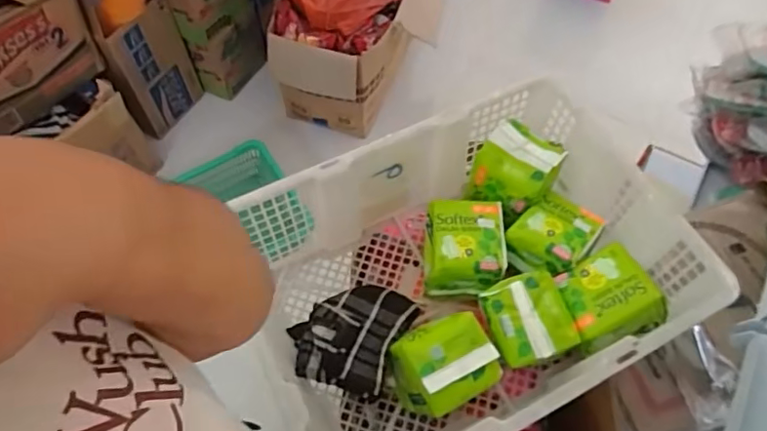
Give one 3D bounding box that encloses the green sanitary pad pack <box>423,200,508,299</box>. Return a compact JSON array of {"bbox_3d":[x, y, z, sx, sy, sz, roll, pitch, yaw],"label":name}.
[{"bbox_3d":[0.103,0.044,0.731,0.095,0.070,0.114,2,61,1],"label":"green sanitary pad pack"}]

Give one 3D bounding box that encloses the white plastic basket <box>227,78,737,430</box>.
[{"bbox_3d":[0.091,0.082,0.679,0.447,0.165,0.345,-23,63,-13],"label":"white plastic basket"}]

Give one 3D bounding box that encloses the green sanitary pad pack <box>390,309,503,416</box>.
[{"bbox_3d":[0.068,0.175,0.645,0.101,0.099,0.090,-24,63,-13],"label":"green sanitary pad pack"}]

